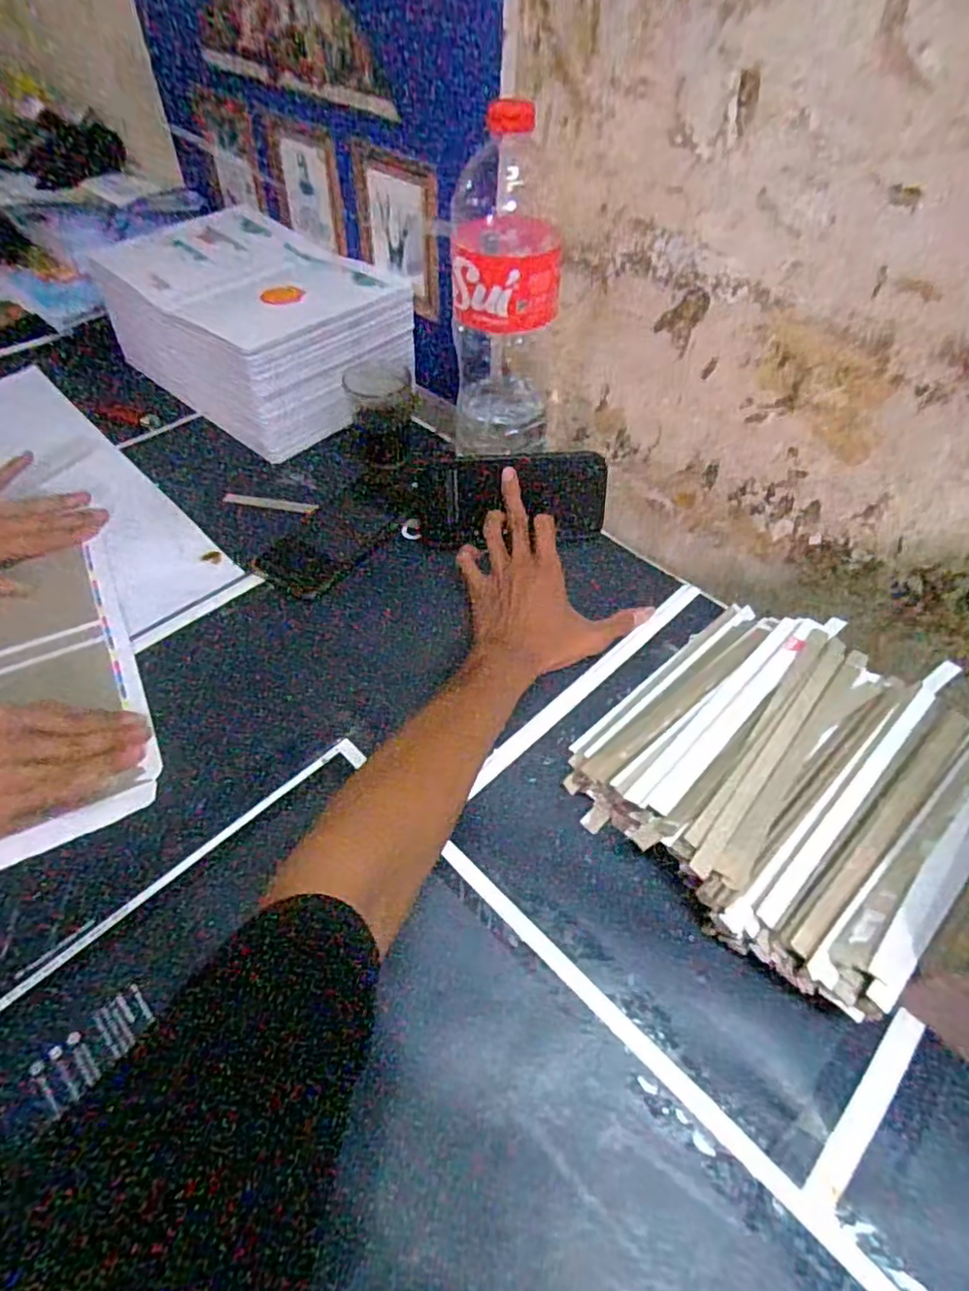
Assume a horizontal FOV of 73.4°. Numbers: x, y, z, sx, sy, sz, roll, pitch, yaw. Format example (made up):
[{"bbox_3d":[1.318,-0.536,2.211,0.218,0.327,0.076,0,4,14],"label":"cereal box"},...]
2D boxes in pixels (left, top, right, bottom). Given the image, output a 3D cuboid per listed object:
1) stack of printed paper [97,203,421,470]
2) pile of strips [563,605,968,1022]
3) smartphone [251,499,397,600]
[{"bbox_3d":[-0.262,-0.367,0.744,0.332,0.115,0.214,33,57,23],"label":"stack of printed paper"},{"bbox_3d":[0.206,0.082,0.445,0.236,0.054,0.224,-35,59,-26],"label":"pile of strips"},{"bbox_3d":[-0.150,-0.094,0.615,0.070,0.012,0.120,31,56,22],"label":"smartphone"}]

